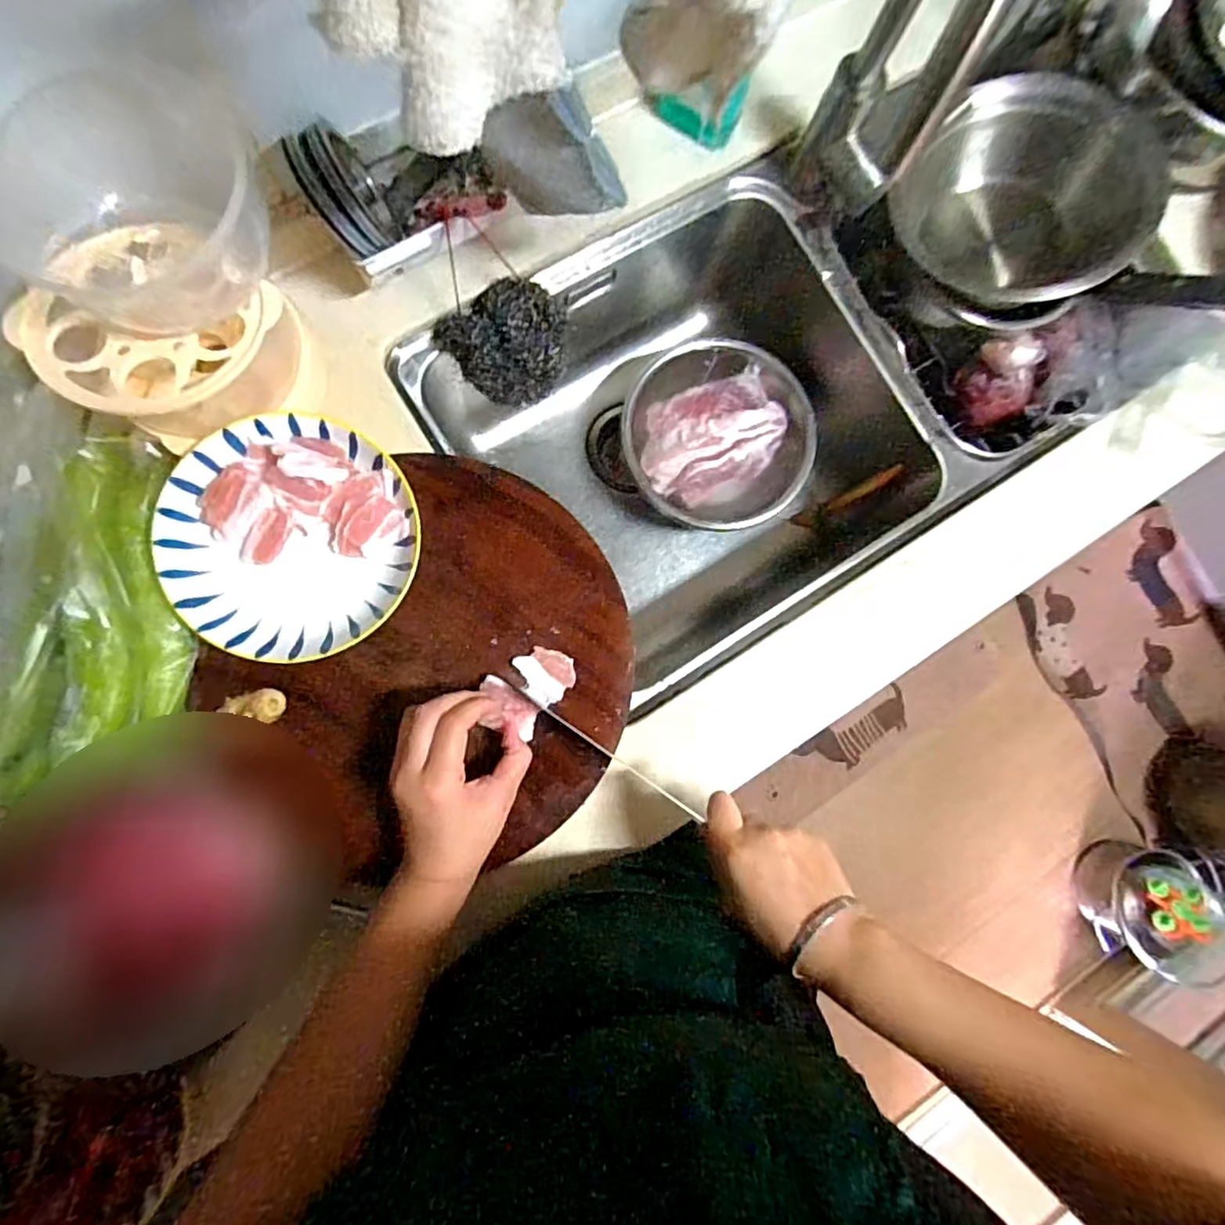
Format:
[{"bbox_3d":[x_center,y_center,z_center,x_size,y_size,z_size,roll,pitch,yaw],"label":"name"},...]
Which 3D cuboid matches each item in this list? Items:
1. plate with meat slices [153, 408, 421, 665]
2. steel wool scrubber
[{"bbox_3d":[-0.233,-0.055,0.454,0.177,0.033,0.170,1,84,-6],"label":"plate with meat slices"},{"bbox_3d":[-0.092,-0.241,0.562,0.110,0.057,0.087,-29,88,-8],"label":"steel wool scrubber"}]

